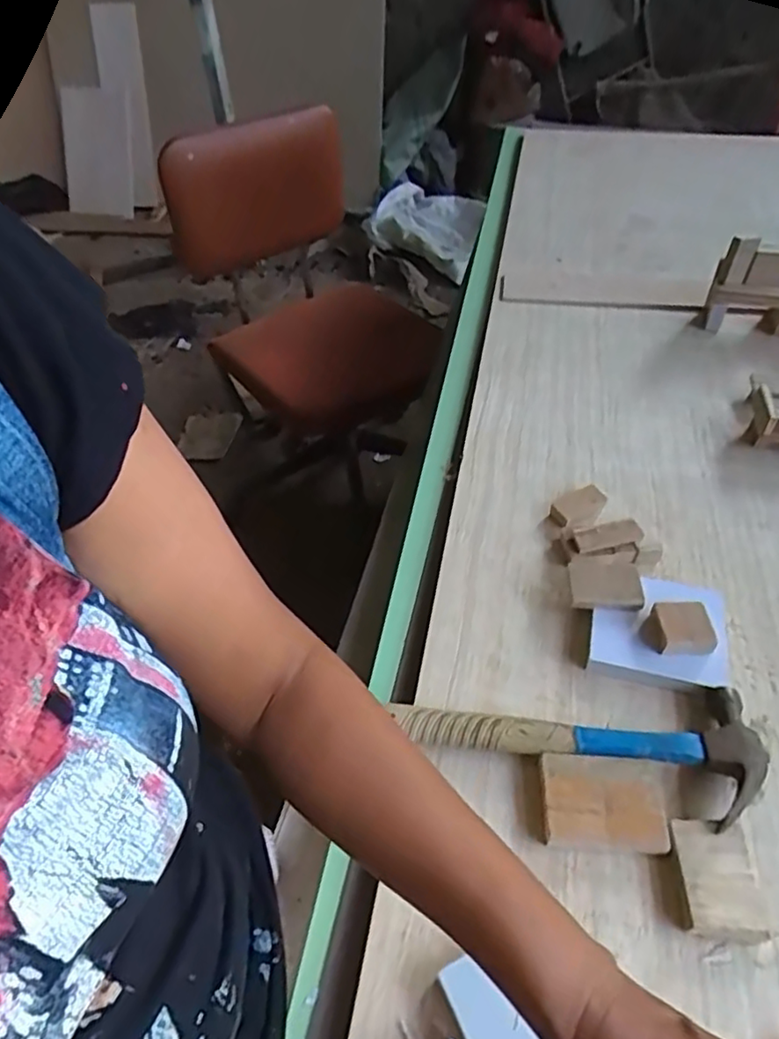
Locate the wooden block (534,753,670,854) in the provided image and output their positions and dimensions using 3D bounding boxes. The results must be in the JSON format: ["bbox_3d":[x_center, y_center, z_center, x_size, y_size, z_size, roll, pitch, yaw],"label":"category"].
[{"bbox_3d":[0.153,0.202,0.451,0.089,0.021,0.061,2,46,7],"label":"wooden block"}]

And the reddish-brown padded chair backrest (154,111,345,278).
[{"bbox_3d":[-0.335,-0.772,1.488,0.472,0.280,0.081,-6,32,19],"label":"reddish-brown padded chair backrest"}]

